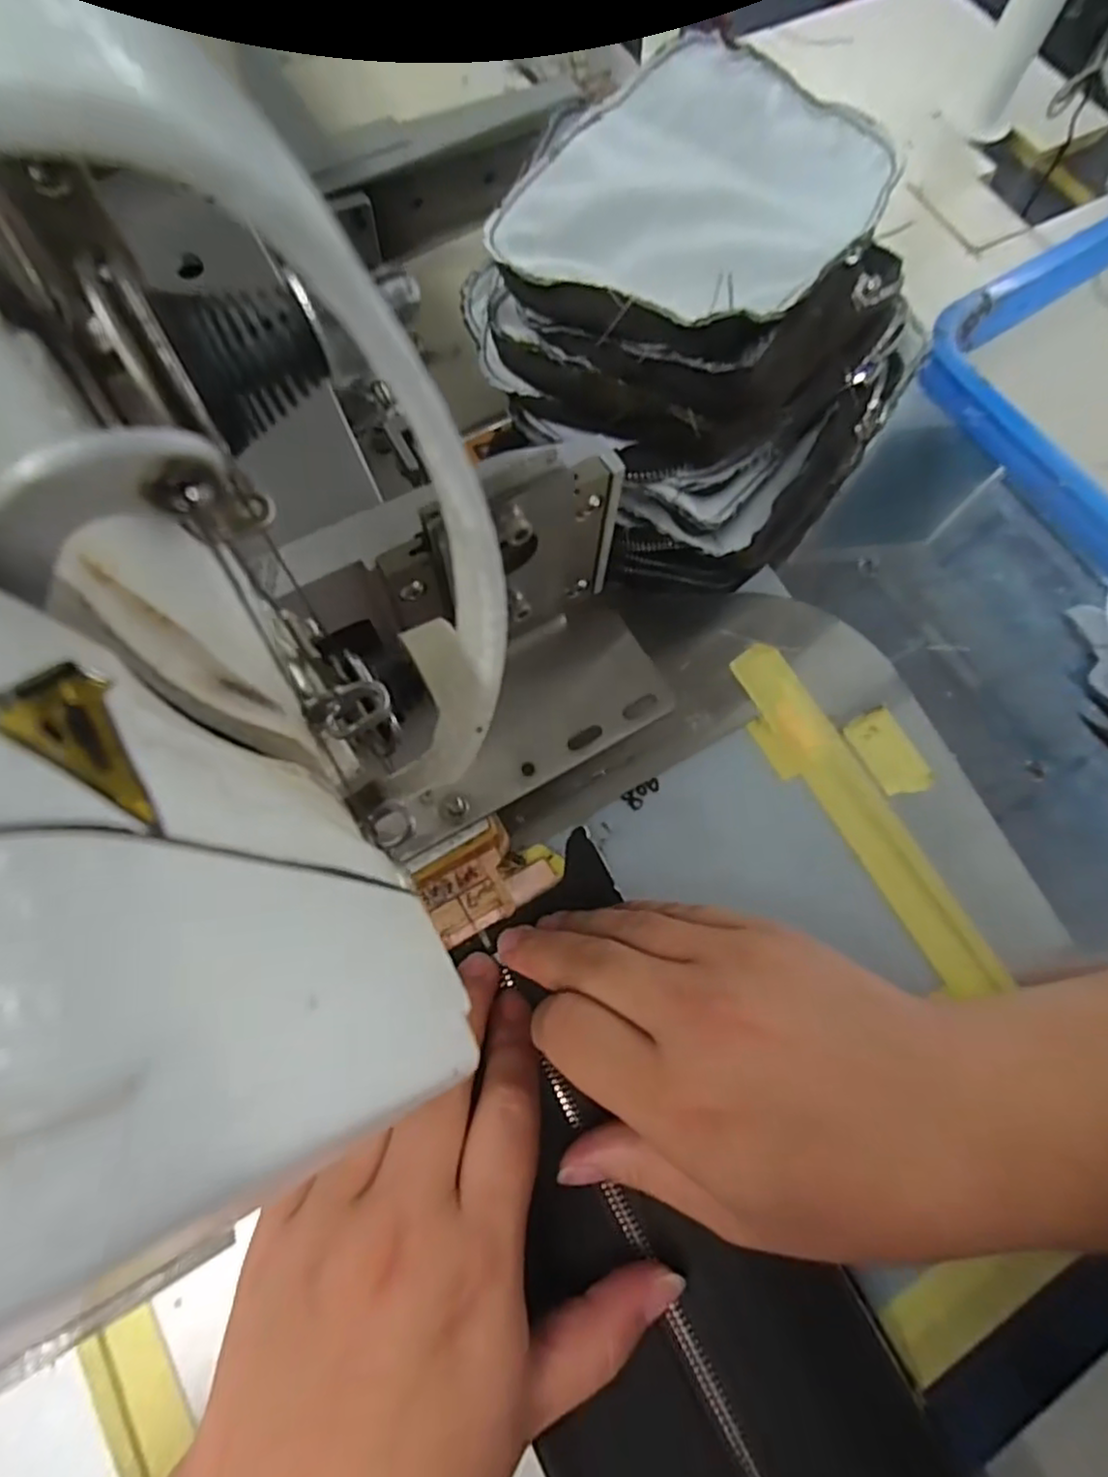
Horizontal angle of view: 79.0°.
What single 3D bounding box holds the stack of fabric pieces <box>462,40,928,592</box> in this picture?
[{"bbox_3d":[0.064,-0.166,0.294,0.154,0.119,0.169,39,74,10],"label":"stack of fabric pieces"}]

